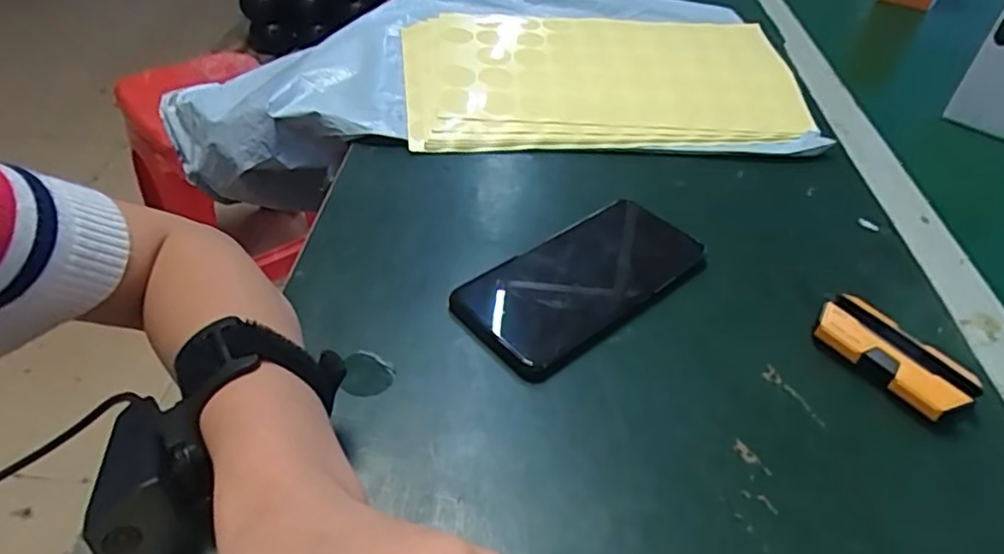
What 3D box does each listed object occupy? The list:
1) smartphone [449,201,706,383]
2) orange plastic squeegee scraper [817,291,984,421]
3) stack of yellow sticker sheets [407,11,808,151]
[{"bbox_3d":[0.049,0.001,0.370,0.153,0.010,0.074,-29,53,-30],"label":"smartphone"},{"bbox_3d":[0.209,0.043,0.333,0.033,0.022,0.076,-27,52,-29],"label":"orange plastic squeegee scraper"},{"bbox_3d":[0.086,-0.173,0.540,0.333,0.033,0.175,-3,44,-7],"label":"stack of yellow sticker sheets"}]

